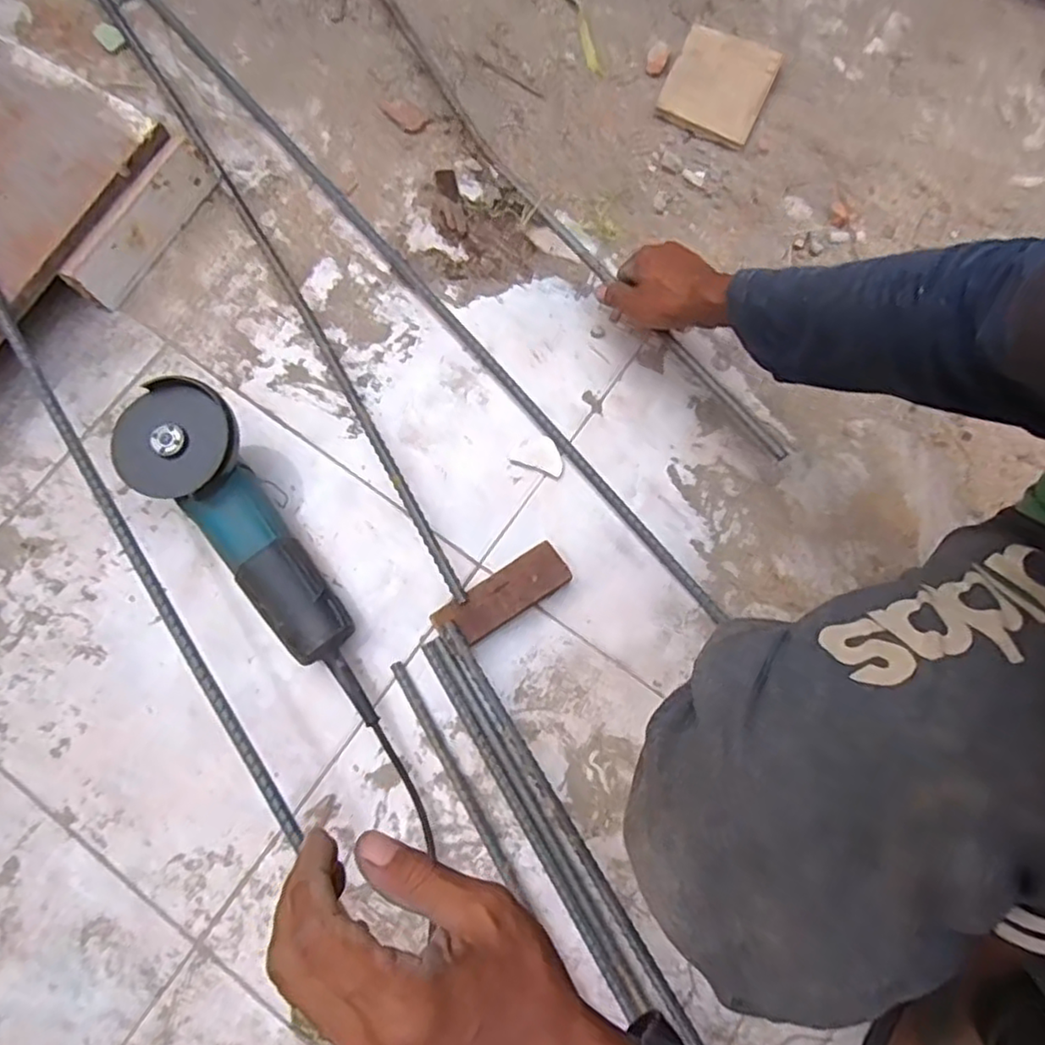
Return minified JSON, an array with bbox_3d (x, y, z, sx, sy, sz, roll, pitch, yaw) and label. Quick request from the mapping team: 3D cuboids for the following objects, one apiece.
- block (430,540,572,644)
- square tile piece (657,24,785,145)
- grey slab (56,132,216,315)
[{"bbox_3d":[-0.017,0.068,0.616,0.124,0.042,0.045,-33,78,-6],"label":"block"},{"bbox_3d":[0.215,-0.481,0.737,0.104,0.006,0.115,24,86,7],"label":"square tile piece"},{"bbox_3d":[-0.387,-0.305,0.695,0.025,0.067,0.186,30,79,8],"label":"grey slab"}]

